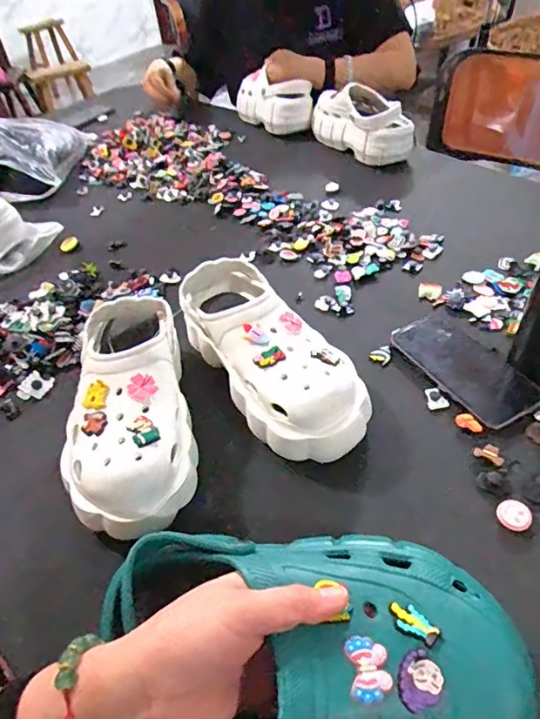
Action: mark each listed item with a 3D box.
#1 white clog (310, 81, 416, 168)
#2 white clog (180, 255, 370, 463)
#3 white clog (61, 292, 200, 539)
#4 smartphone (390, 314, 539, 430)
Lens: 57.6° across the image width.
[{"bbox_3d":[0.176,-0.455,0.940,0.102,0.097,0.206,-27,48,-19],"label":"white clog"},{"bbox_3d":[-0.004,-0.007,0.515,0.104,0.095,0.253,-28,48,-19],"label":"white clog"},{"bbox_3d":[-0.137,0.047,0.479,0.117,0.091,0.249,-8,45,-1],"label":"white clog"},{"bbox_3d":[0.208,0.004,0.534,0.078,0.013,0.166,-23,47,-15],"label":"smartphone"}]

